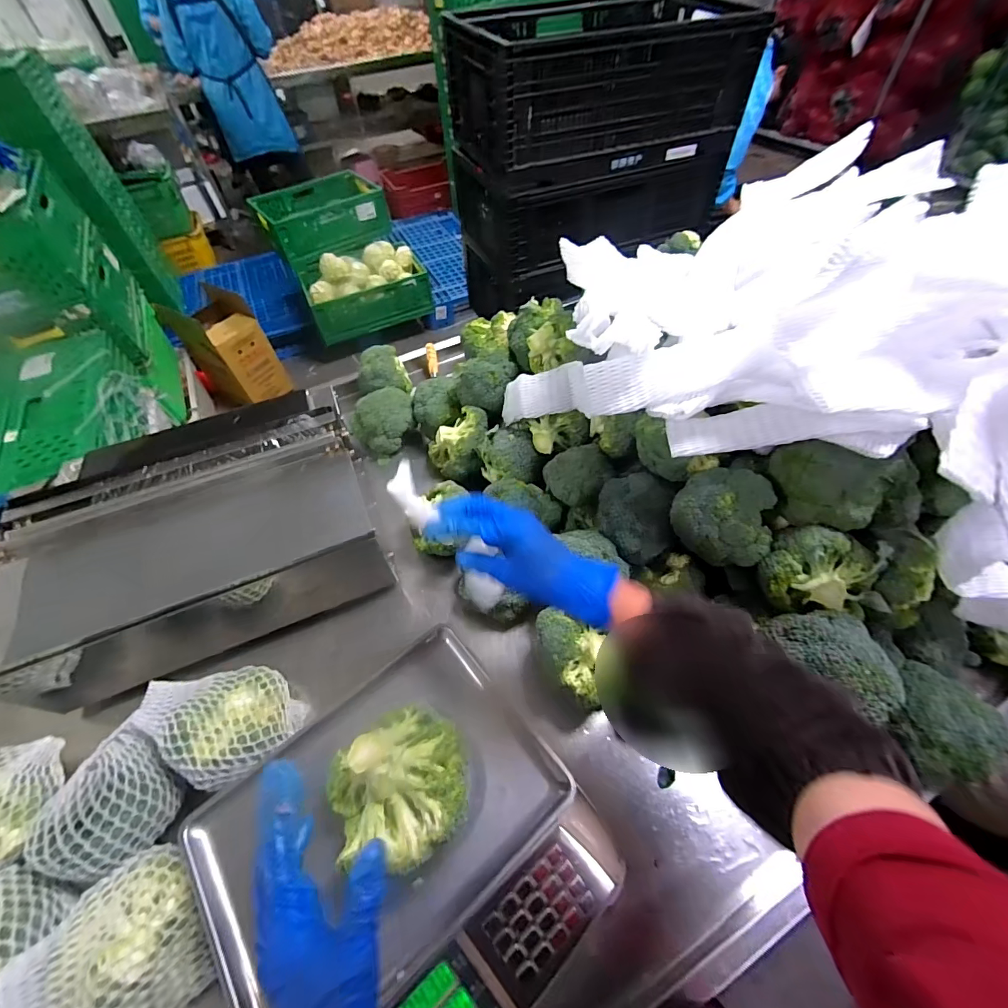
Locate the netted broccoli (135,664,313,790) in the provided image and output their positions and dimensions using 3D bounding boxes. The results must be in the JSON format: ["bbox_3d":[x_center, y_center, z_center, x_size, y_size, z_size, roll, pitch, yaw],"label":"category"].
[{"bbox_3d":[-0.342,0.271,0.548,0.157,0.105,0.121,30,62,23],"label":"netted broccoli"}]

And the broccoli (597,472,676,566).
[{"bbox_3d":[0.186,0.017,0.620,0.099,0.078,0.103,5,55,7],"label":"broccoli"}]

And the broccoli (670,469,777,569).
[{"bbox_3d":[0.270,0.016,0.532,0.117,0.097,0.083,35,64,25],"label":"broccoli"}]

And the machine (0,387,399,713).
[{"bbox_3d":[-0.474,0.082,0.703,0.521,0.226,0.265,-23,56,-12],"label":"machine"}]

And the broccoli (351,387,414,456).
[{"bbox_3d":[-0.243,-0.165,0.884,0.125,0.106,0.089,-16,55,-7],"label":"broccoli"}]

